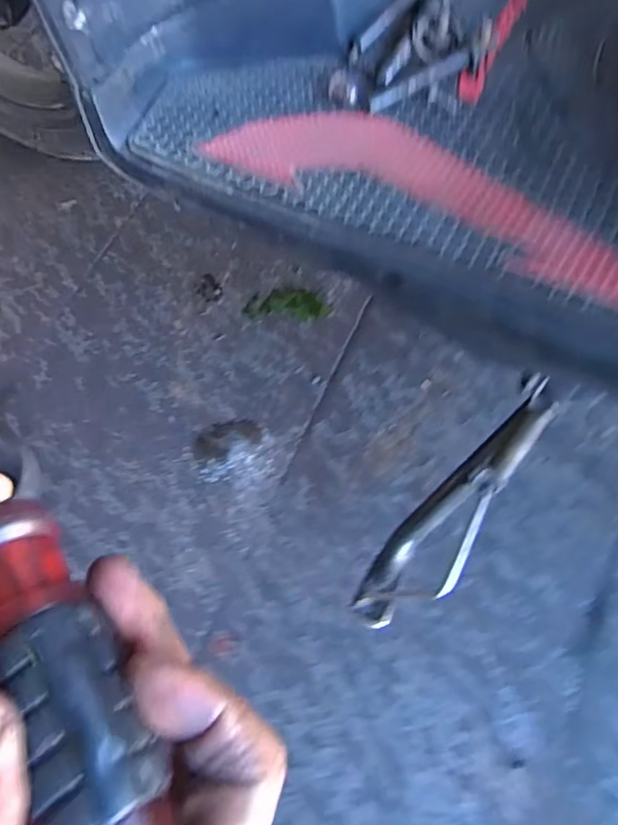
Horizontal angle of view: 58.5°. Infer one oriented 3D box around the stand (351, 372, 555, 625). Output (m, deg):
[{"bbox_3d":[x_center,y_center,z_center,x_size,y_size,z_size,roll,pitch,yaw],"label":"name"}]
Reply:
[{"bbox_3d":[0.096,0.066,0.362,0.043,0.065,0.187,40,116,15],"label":"stand"}]

